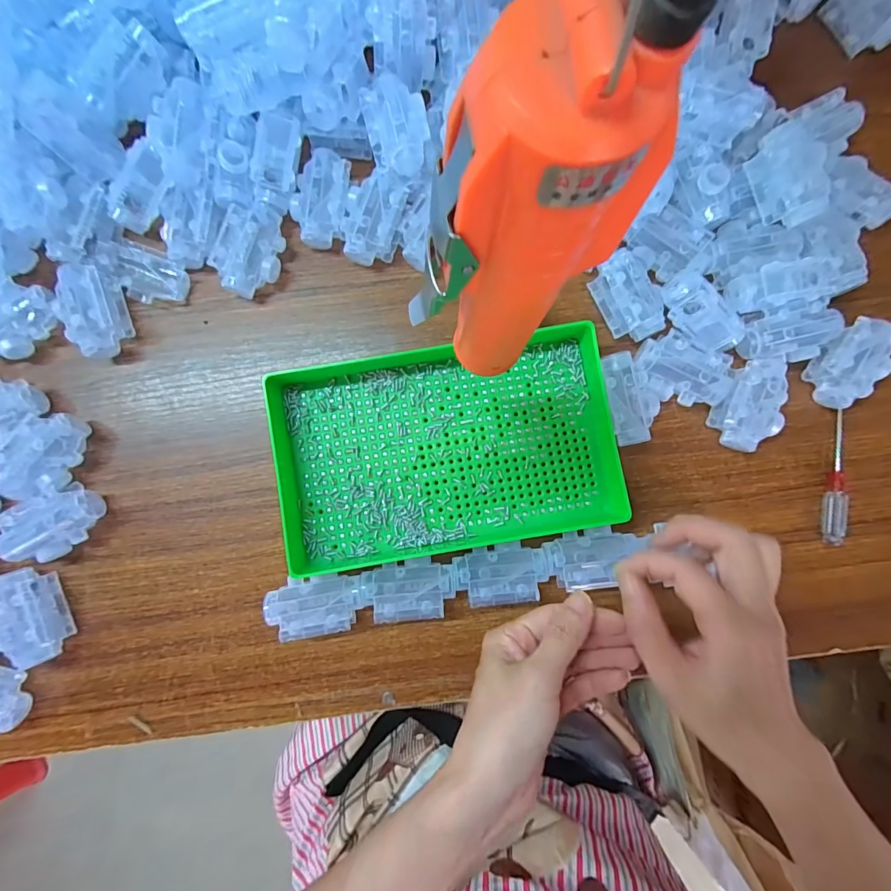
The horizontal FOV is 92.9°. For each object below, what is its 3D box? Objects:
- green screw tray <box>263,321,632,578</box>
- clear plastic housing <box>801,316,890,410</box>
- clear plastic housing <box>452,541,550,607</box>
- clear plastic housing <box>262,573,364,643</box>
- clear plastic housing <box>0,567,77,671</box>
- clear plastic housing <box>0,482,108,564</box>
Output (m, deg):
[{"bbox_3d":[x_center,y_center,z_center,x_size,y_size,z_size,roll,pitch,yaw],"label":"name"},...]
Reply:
[{"bbox_3d":[0.001,0.002,0.318,0.240,0.034,0.154,-9,87,-1],"label":"green screw tray"},{"bbox_3d":[0.319,-0.065,0.334,0.047,0.027,0.069,23,89,-7],"label":"clear plastic housing"},{"bbox_3d":[0.041,0.094,0.313,0.067,0.018,0.039,-4,89,0],"label":"clear plastic housing"},{"bbox_3d":[-0.095,0.119,0.316,0.068,0.028,0.039,-4,87,-1],"label":"clear plastic housing"},{"bbox_3d":[-0.312,0.128,0.317,0.039,0.030,0.069,-24,87,-2],"label":"clear plastic housing"},{"bbox_3d":[-0.299,0.061,0.322,0.069,0.030,0.045,-28,87,-2],"label":"clear plastic housing"}]

